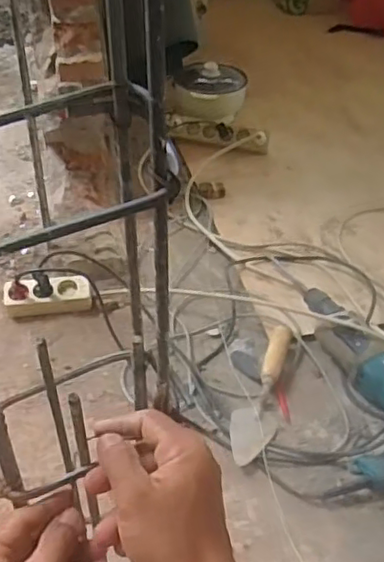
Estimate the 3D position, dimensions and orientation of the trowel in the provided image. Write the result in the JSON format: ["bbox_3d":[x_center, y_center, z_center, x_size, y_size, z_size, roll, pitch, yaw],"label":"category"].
[{"bbox_3d":[0.118,0.178,1.015,0.072,0.040,0.268,16,44,13],"label":"trowel"}]

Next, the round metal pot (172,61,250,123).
[{"bbox_3d":[0.048,-0.497,1.673,0.191,0.114,0.191,2,44,-2],"label":"round metal pot"}]

